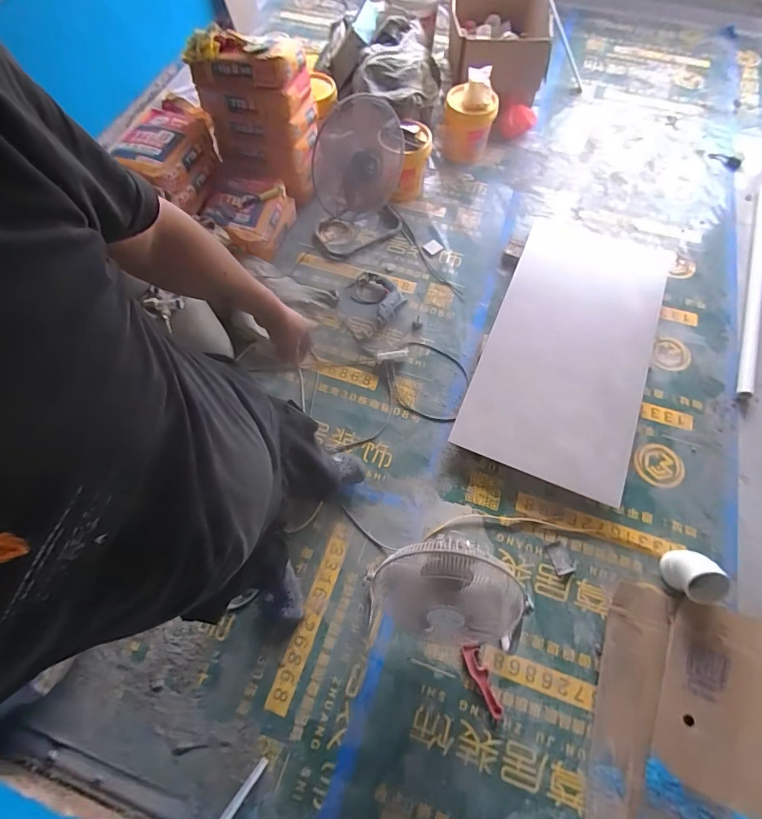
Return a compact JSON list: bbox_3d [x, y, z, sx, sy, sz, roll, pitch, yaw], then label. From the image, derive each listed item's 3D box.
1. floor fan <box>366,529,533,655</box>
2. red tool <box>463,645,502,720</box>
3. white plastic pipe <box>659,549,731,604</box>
[{"bbox_3d":[0.185,0.502,1.129,0.419,0.327,0.257,11,66,6],"label":"floor fan"},{"bbox_3d":[0.296,0.792,1.205,0.049,0.024,0.198,-19,68,-8],"label":"red tool"},{"bbox_3d":[0.957,0.499,1.247,0.115,0.168,0.148,-3,67,-1],"label":"white plastic pipe"}]

